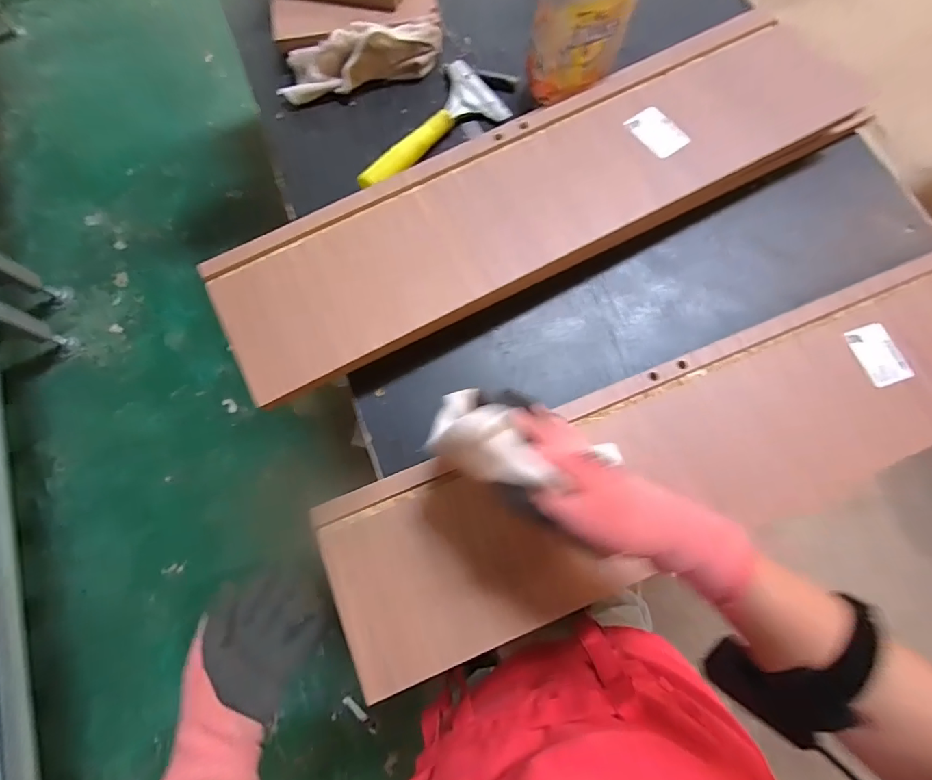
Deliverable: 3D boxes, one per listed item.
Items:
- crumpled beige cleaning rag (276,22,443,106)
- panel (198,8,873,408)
[{"bbox_3d":[-0.132,-0.420,0.586,0.211,0.046,0.060,-15,73,-4],"label":"crumpled beige cleaning rag"},{"bbox_3d":[0.088,-0.217,0.493,0.703,0.017,0.190,-27,74,-7],"label":"panel"}]

